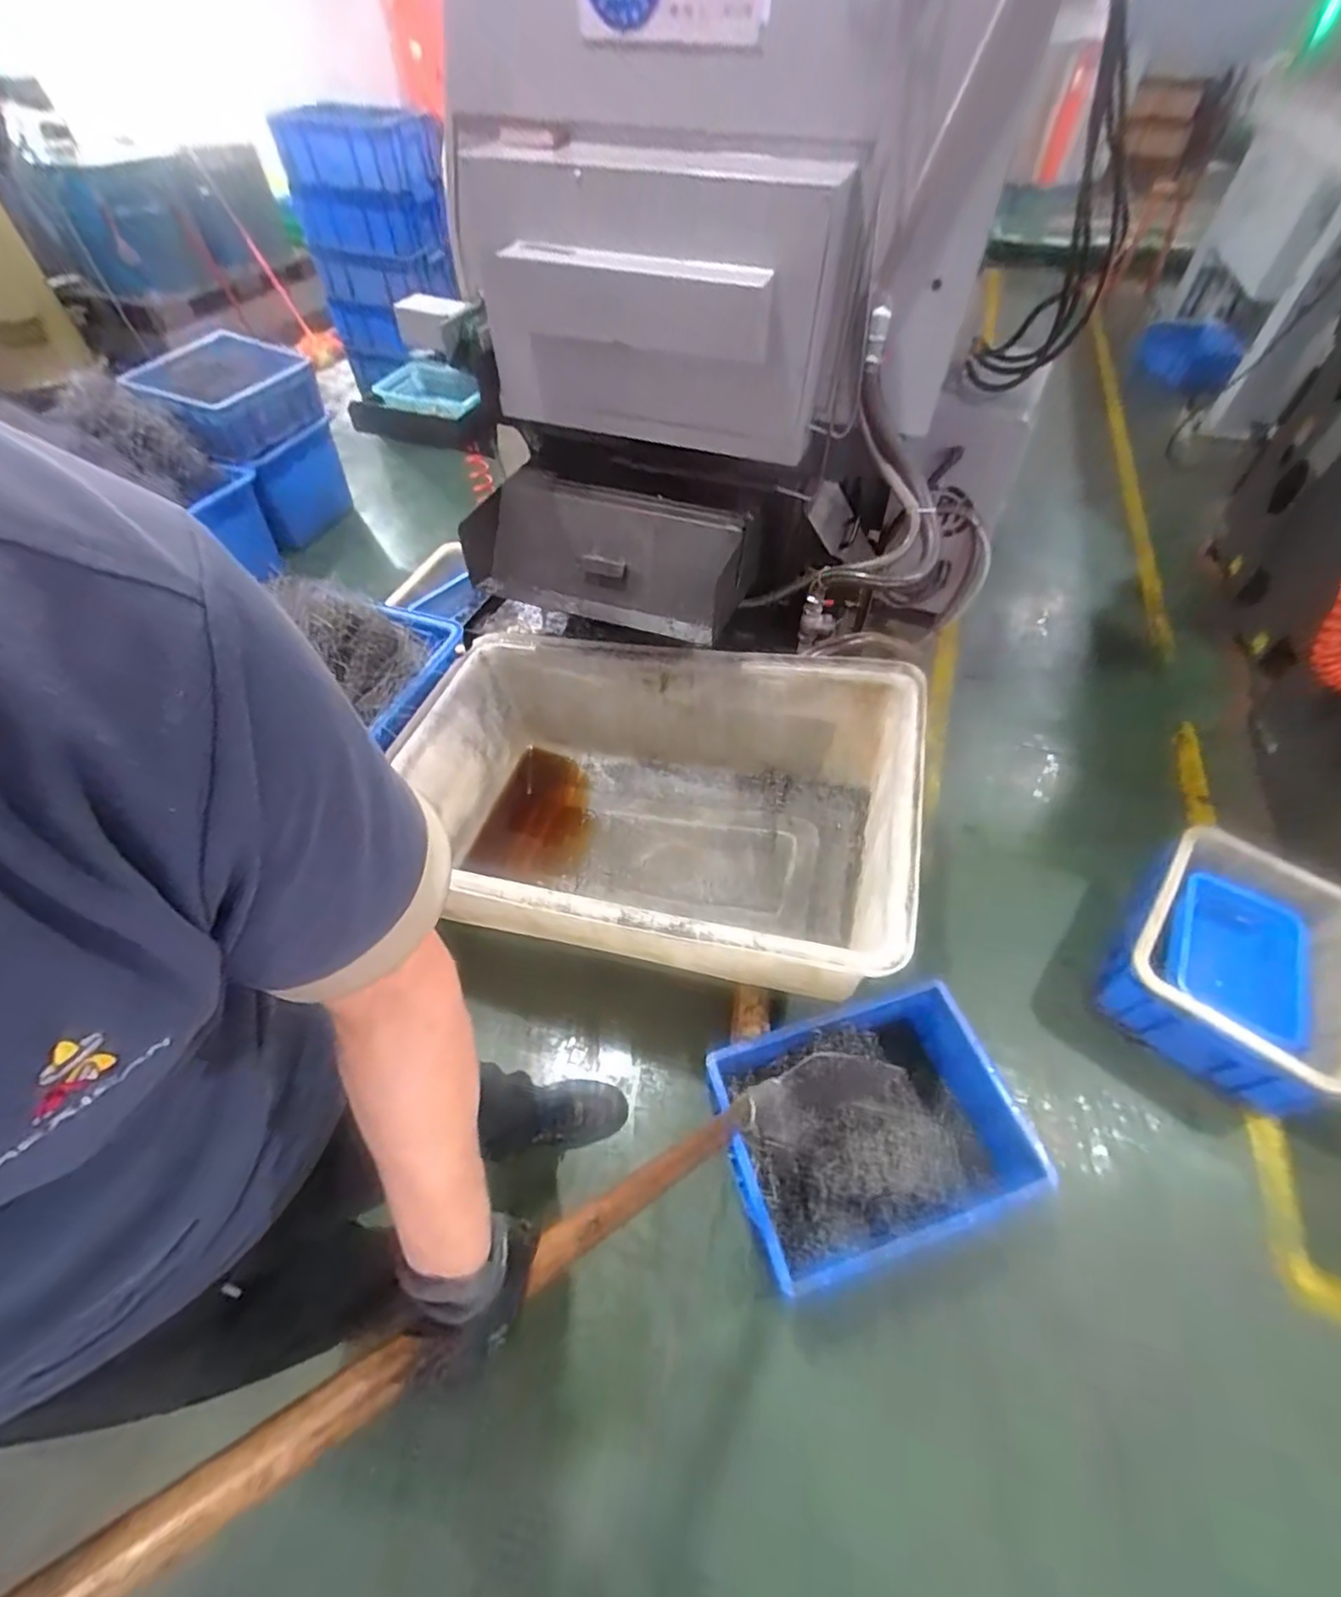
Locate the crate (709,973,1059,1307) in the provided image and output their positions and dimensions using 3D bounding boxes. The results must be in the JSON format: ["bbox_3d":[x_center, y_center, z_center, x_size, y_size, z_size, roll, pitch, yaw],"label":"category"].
[{"bbox_3d":[0.334,0.573,1.093,0.493,0.196,0.350,-14,54,-11],"label":"crate"}]

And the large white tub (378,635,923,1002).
[{"bbox_3d":[-0.064,0.031,1.367,1.042,0.450,0.685,13,53,9],"label":"large white tub"}]

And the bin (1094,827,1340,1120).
[{"bbox_3d":[1.126,0.324,1.277,0.379,0.217,0.480,35,59,24],"label":"bin"}]

